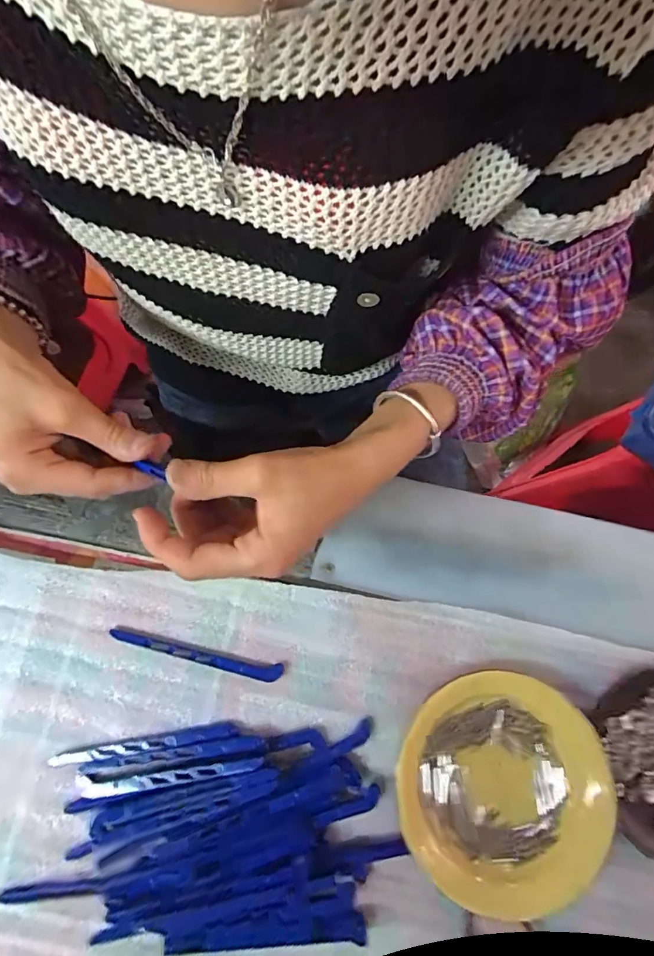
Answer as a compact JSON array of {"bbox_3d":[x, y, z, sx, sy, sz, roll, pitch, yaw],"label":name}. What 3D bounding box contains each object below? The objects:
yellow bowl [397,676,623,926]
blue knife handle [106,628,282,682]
[{"bbox_3d":[0.114,0.202,0.294,0.128,0.021,0.132,0,75,-2],"label":"yellow bowl"},{"bbox_3d":[-0.090,0.123,0.313,0.120,0.007,0.011,13,75,1],"label":"blue knife handle"}]

